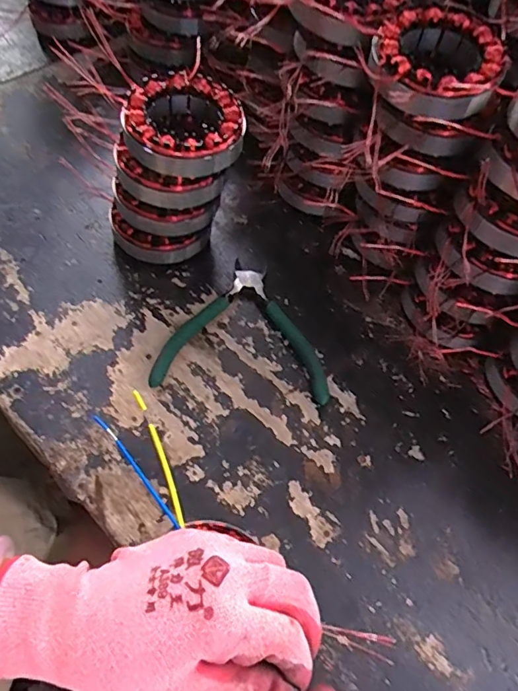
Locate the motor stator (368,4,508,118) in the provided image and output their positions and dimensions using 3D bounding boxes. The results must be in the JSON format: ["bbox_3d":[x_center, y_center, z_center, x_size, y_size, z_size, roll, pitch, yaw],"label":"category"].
[{"bbox_3d":[0.117,-0.191,0.337,0.087,0.029,0.084,2,59,-4],"label":"motor stator"}]

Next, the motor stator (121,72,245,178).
[{"bbox_3d":[-0.056,-0.160,0.371,0.085,0.036,0.085,2,59,-4],"label":"motor stator"}]

